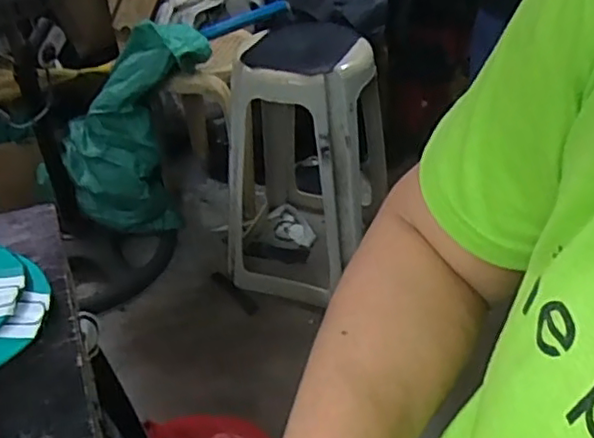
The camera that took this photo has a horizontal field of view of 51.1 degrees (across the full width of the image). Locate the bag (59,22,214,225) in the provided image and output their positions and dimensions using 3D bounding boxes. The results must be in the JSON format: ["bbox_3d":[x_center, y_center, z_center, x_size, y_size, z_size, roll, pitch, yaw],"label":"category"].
[{"bbox_3d":[-0.388,-0.227,1.522,0.299,0.568,0.166,10,34,-21],"label":"bag"}]

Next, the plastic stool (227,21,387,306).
[{"bbox_3d":[0.015,-0.154,1.453,0.329,0.569,0.419,12,40,17],"label":"plastic stool"}]

